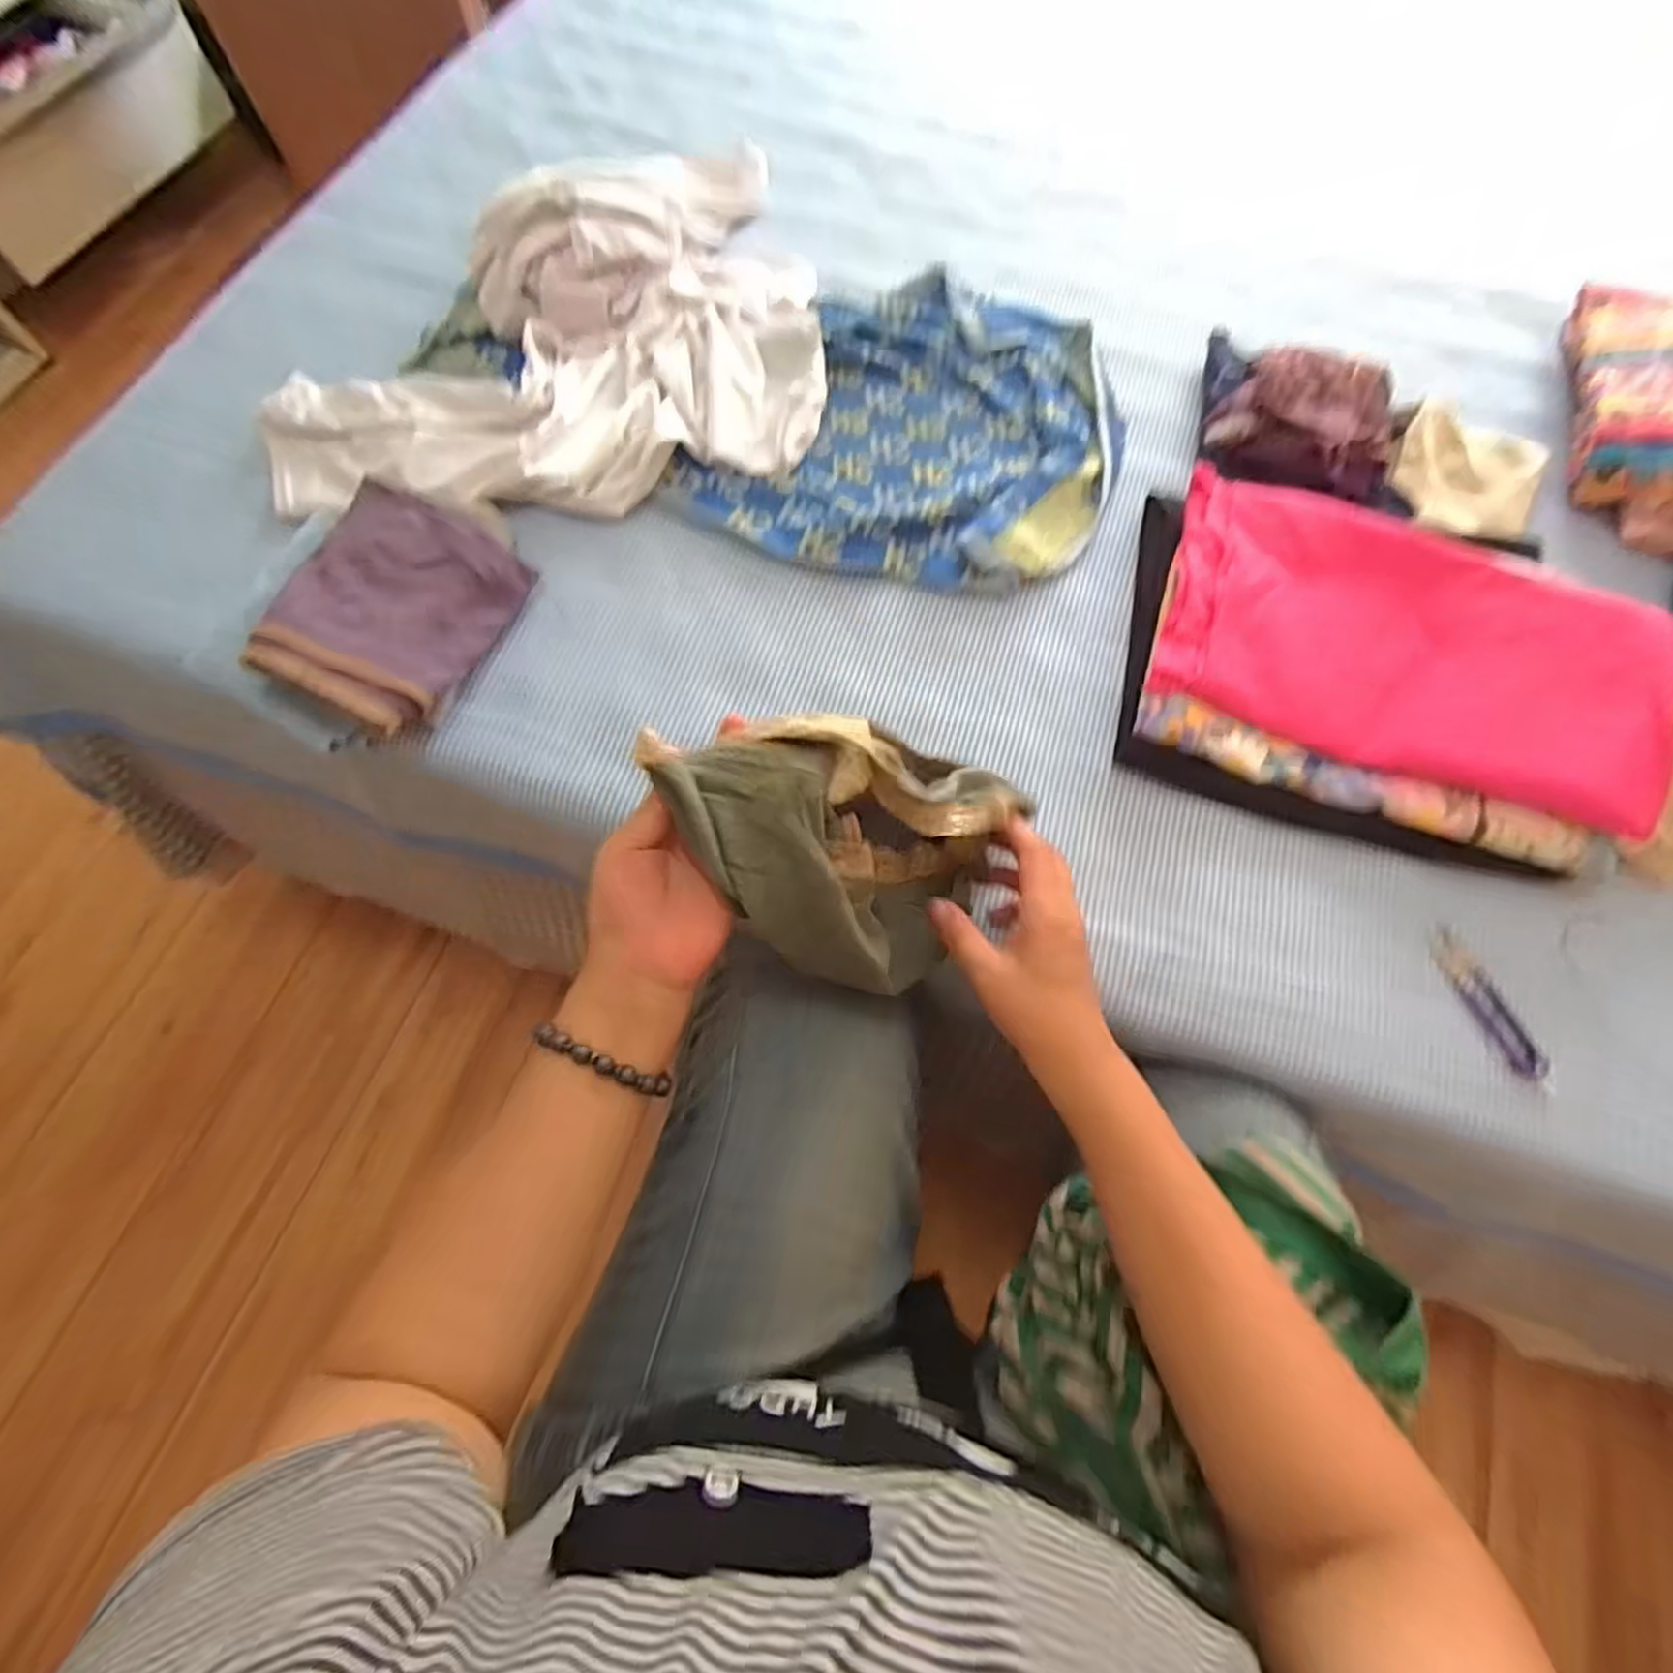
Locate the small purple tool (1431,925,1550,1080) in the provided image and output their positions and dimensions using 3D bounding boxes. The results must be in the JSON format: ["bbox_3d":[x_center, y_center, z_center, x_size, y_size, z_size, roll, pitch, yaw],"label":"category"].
[{"bbox_3d":[0.424,0.108,0.495,0.025,0.006,0.099,-21,70,-9],"label":"small purple tool"}]

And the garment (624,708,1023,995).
[{"bbox_3d":[0.002,0.017,0.428,0.190,0.137,0.117,1,68,-1],"label":"garment"}]

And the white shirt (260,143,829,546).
[{"bbox_3d":[-0.233,-0.433,0.614,0.430,0.079,0.384,-7,69,-4],"label":"white shirt"}]

